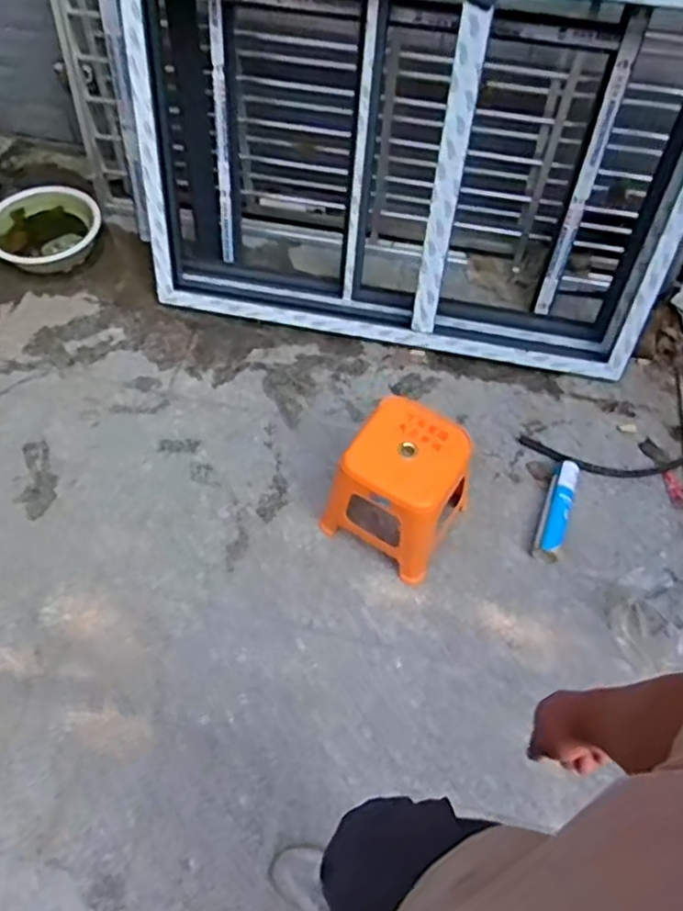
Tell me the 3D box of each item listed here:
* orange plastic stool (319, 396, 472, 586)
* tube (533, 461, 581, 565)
[{"bbox_3d":[0.147,0.076,1.670,0.295,0.336,0.281,30,63,13],"label":"orange plastic stool"},{"bbox_3d":[0.578,0.146,1.809,0.062,0.052,0.309,20,61,8],"label":"tube"}]

